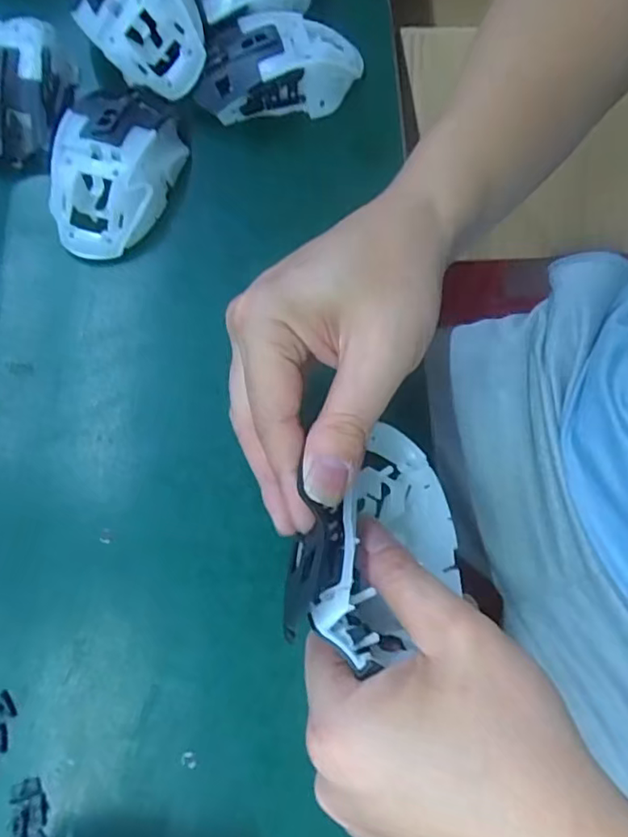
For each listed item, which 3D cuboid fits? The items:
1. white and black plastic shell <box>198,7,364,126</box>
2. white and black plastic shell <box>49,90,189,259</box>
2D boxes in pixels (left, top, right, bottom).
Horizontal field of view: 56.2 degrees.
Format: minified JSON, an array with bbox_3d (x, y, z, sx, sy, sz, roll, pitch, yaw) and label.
[{"bbox_3d":[-0.022,-0.233,0.391,0.113,0.042,0.058,-9,72,-6],"label":"white and black plastic shell"},{"bbox_3d":[-0.120,-0.156,0.359,0.066,0.037,0.118,13,71,2],"label":"white and black plastic shell"}]

